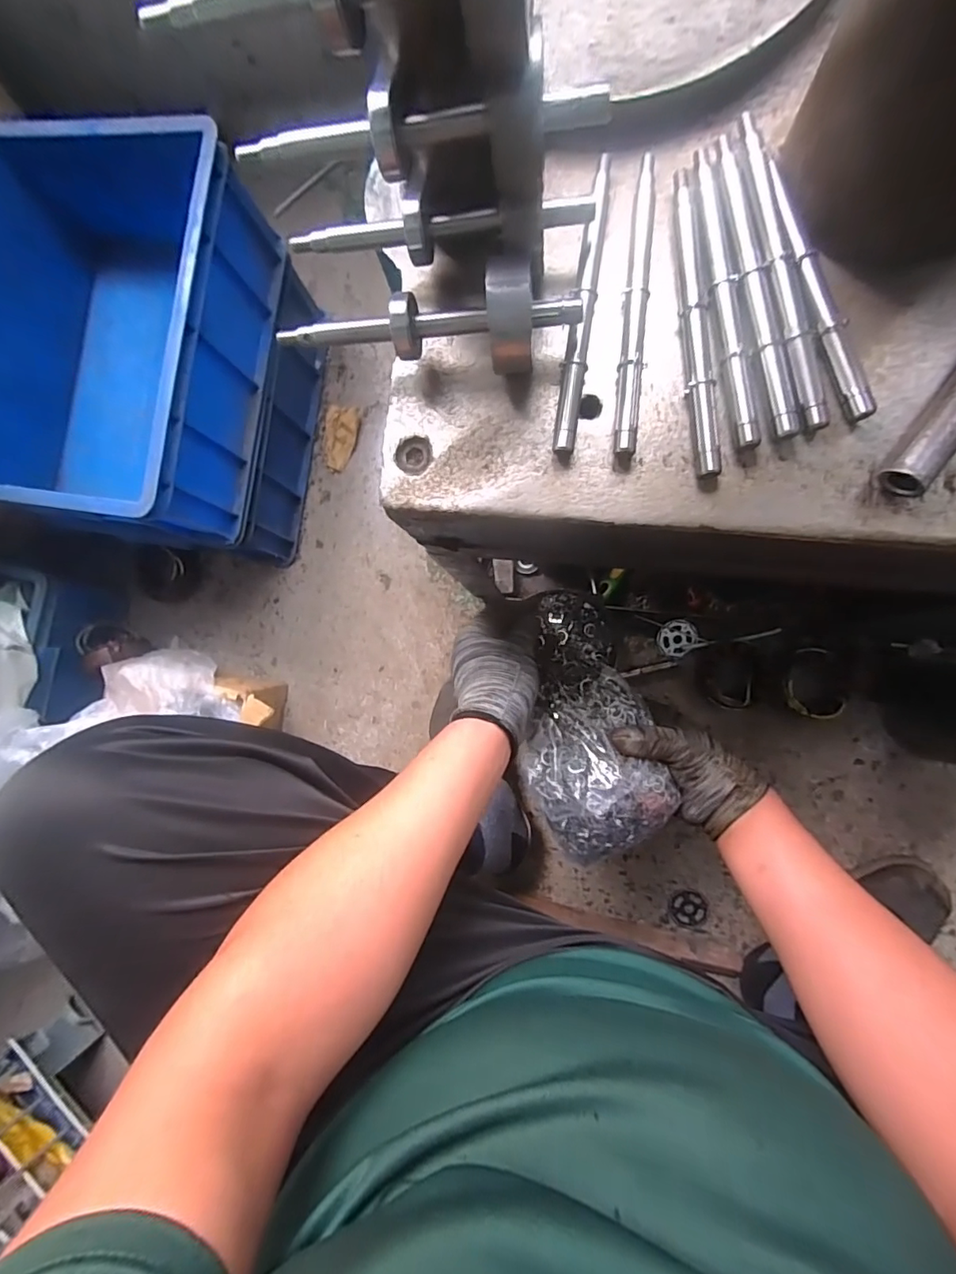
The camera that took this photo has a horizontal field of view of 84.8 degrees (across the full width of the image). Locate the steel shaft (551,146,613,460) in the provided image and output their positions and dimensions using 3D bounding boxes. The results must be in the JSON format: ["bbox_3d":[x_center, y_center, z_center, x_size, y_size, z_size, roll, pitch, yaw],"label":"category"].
[{"bbox_3d":[0.058,-0.181,0.289,0.011,0.012,0.161,8,89,8],"label":"steel shaft"}]

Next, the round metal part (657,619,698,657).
[{"bbox_3d":[0.265,0.002,0.696,0.049,0.006,0.049,0,87,8],"label":"round metal part"}]

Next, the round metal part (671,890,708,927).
[{"bbox_3d":[0.278,0.359,0.691,0.044,0.007,0.048,0,87,8],"label":"round metal part"}]

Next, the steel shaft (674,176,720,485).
[{"bbox_3d":[0.115,-0.165,0.279,0.013,0.010,0.161,-4,87,8],"label":"steel shaft"}]

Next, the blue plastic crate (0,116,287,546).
[{"bbox_3d":[-0.409,-0.340,0.603,0.288,0.160,0.423,10,89,8],"label":"blue plastic crate"}]

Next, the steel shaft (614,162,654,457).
[{"bbox_3d":[0.086,-0.177,0.285,0.012,0.012,0.159,5,88,8],"label":"steel shaft"}]

